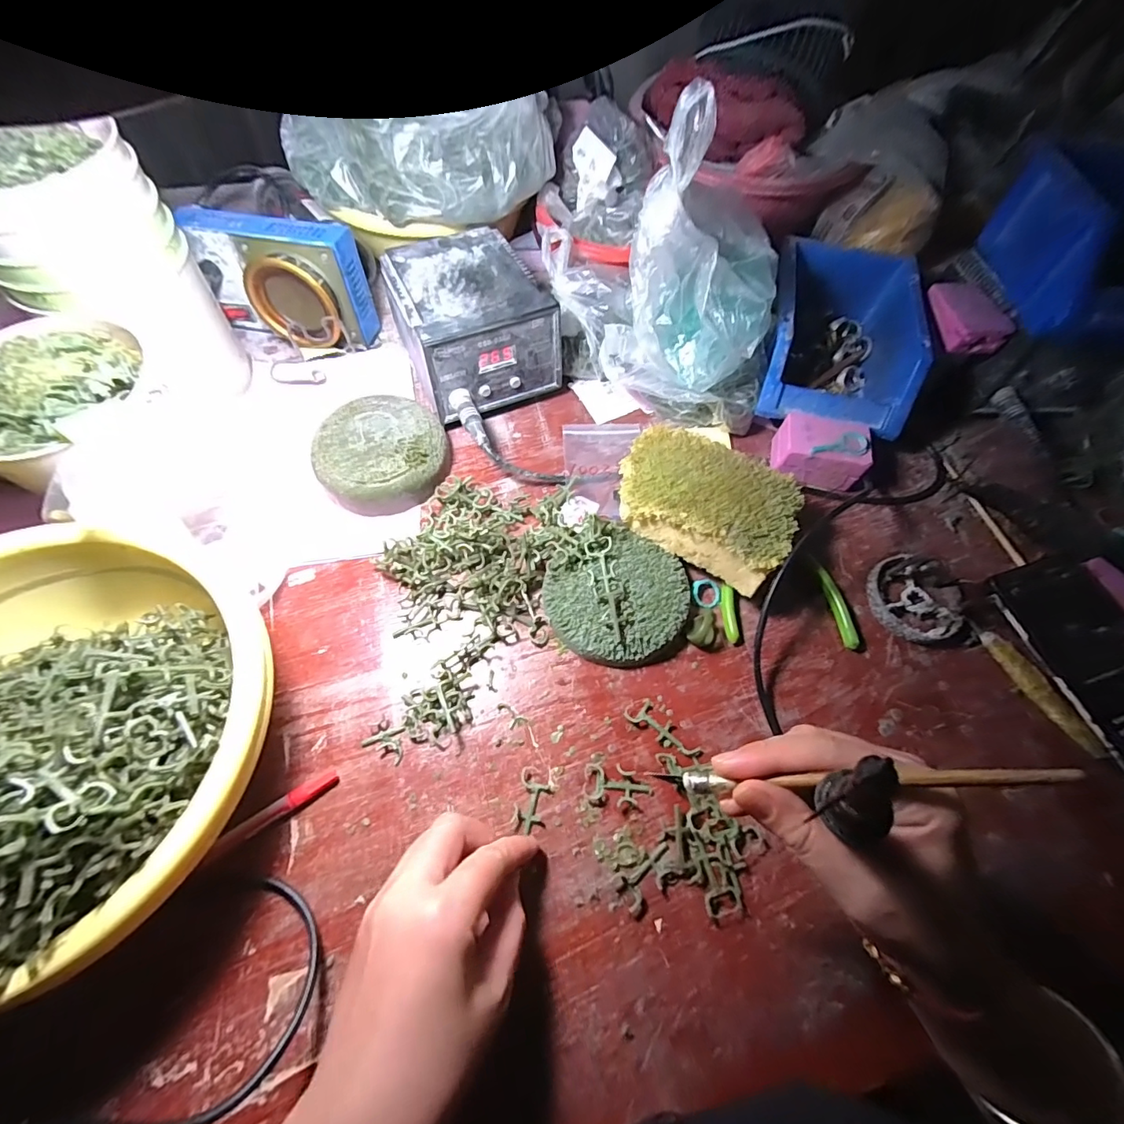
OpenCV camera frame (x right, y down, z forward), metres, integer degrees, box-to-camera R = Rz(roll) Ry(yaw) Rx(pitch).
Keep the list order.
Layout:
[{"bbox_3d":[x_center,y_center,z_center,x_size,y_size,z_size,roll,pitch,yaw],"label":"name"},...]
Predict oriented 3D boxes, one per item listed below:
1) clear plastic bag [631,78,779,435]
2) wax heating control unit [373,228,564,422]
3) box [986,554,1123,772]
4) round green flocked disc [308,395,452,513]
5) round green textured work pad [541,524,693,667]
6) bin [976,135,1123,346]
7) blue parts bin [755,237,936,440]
[{"bbox_3d":[0.119,-0.225,0.384,0.126,0.187,0.132,14,63,5],"label":"clear plastic bag"},{"bbox_3d":[-0.083,-0.208,0.436,0.119,0.094,0.140,-24,66,-14],"label":"wax heating control unit"},{"bbox_3d":[0.385,0.070,0.350,0.094,0.029,0.149,-17,65,-11],"label":"box"},{"bbox_3d":[-0.145,-0.086,0.402,0.100,0.038,0.091,1,63,-2],"label":"round green flocked disc"},{"bbox_3d":[0.045,0.029,0.358,0.100,0.030,0.093,1,63,-2],"label":"round green textured work pad"},{"bbox_3d":[0.442,-0.247,0.393,0.135,0.080,0.164,5,64,0],"label":"bin"},{"bbox_3d":[0.254,-0.221,0.462,0.122,0.079,0.227,13,63,4],"label":"blue parts bin"}]

